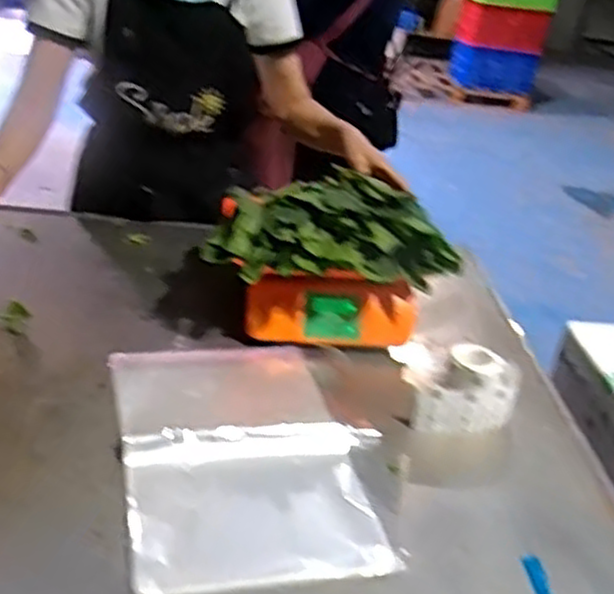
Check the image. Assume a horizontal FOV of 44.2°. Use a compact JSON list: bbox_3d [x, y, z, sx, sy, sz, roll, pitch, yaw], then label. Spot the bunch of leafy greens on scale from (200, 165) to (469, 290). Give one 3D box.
[{"bbox_3d":[0.026,-0.096,1.035,0.320,0.081,0.191,-1,29,-15],"label":"bunch of leafy greens on scale"}]

